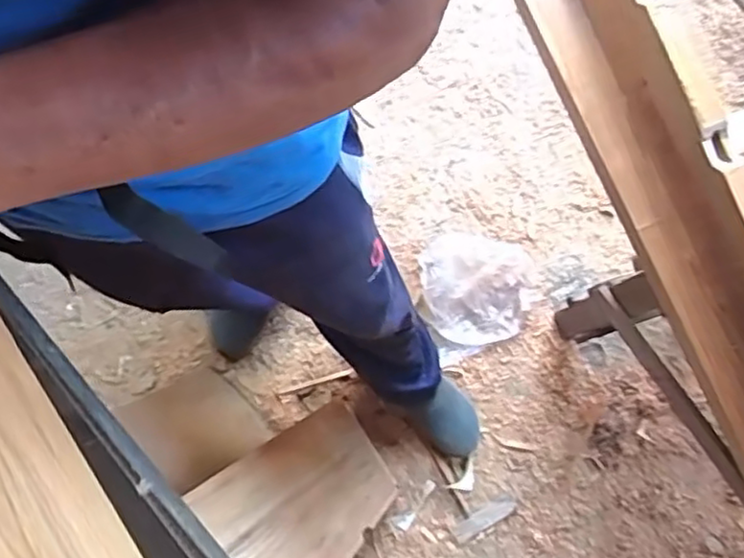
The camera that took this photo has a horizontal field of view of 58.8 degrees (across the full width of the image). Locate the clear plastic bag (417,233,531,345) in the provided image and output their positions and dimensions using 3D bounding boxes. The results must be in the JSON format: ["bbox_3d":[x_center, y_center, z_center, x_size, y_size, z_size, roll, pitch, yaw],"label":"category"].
[{"bbox_3d":[0.198,0.019,1.280,0.208,0.037,0.204,3,79,-1],"label":"clear plastic bag"}]

